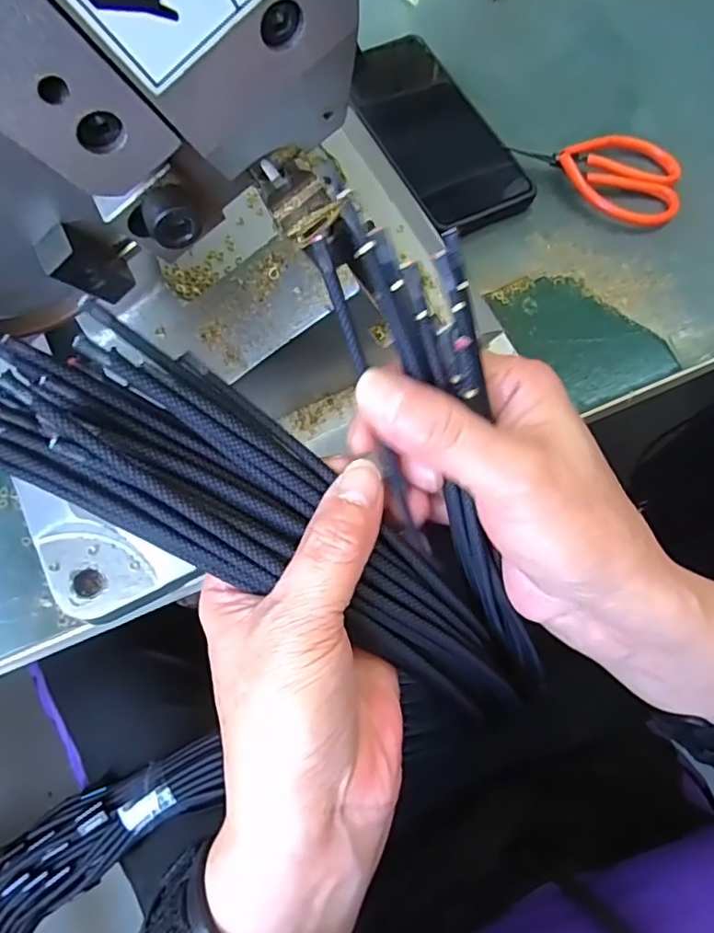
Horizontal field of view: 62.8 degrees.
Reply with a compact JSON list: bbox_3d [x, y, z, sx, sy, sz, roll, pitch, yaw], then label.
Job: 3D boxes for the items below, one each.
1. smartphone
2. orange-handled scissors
[{"bbox_3d":[0.049,-0.224,0.394,0.077,0.015,0.159,-24,73,-10],"label":"smartphone"},{"bbox_3d":[0.159,-0.194,0.386,0.113,0.013,0.057,21,71,5],"label":"orange-handled scissors"}]

